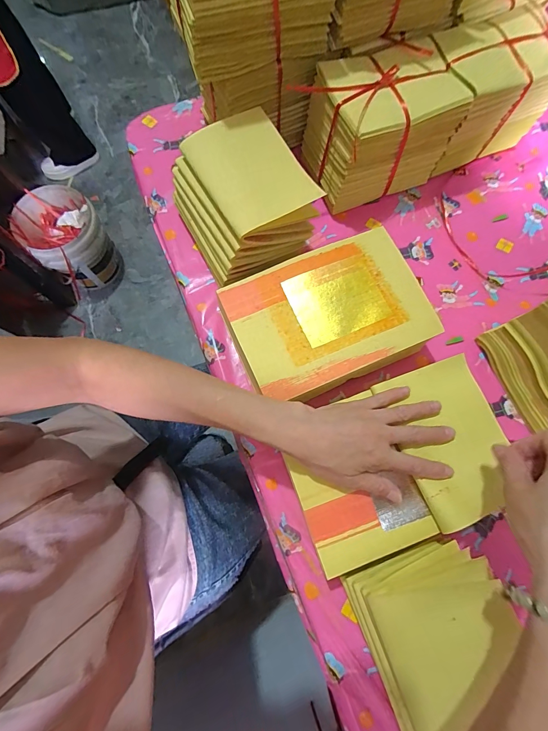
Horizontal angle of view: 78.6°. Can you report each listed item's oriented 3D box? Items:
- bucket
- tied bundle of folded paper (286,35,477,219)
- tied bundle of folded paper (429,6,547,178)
[{"bbox_3d":[-0.714,-0.436,1.193,0.233,0.269,0.247,0,75,-1],"label":"bucket"},{"bbox_3d":[0.142,-0.326,0.467,0.177,0.133,0.122,-21,76,-7],"label":"tied bundle of folded paper"},{"bbox_3d":[0.295,-0.390,0.487,0.152,0.135,0.121,-21,76,-7],"label":"tied bundle of folded paper"}]

